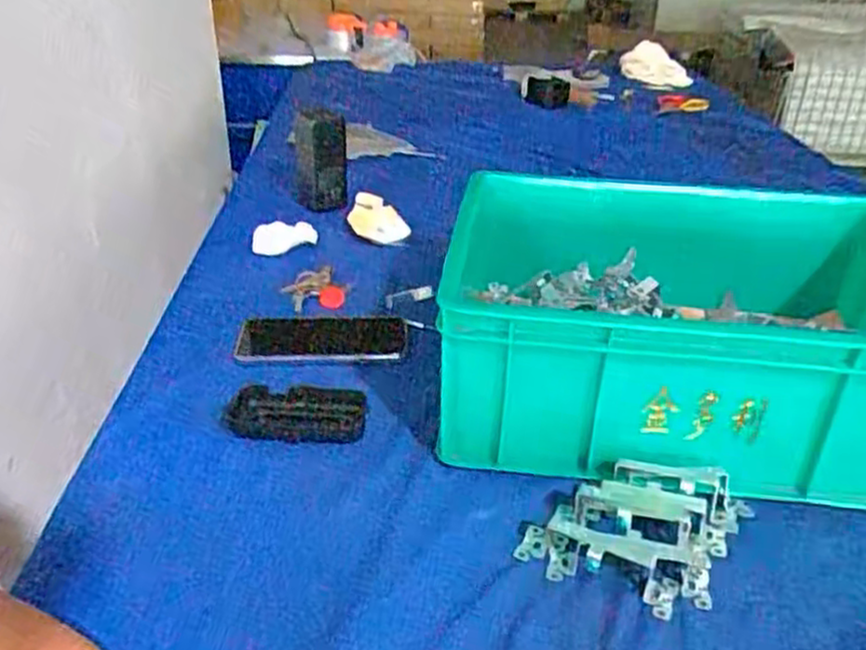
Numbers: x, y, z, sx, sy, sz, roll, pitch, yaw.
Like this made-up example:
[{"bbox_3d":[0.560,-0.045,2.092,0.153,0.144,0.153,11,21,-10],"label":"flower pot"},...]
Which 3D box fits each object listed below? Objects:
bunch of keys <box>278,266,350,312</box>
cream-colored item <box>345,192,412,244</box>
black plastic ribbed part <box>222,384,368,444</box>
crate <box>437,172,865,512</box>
[{"bbox_3d":[-0.132,-0.040,0.821,0.076,0.030,0.056,-1,29,-5],"label":"bunch of keys"},{"bbox_3d":[-0.071,-0.134,0.951,0.090,0.043,0.049,26,37,36],"label":"cream-colored item"},{"bbox_3d":[-0.116,0.078,0.632,0.118,0.012,0.052,2,56,6],"label":"black plastic ribbed part"},{"bbox_3d":[0.221,-0.010,0.657,0.431,0.142,0.327,6,29,8],"label":"crate"}]

